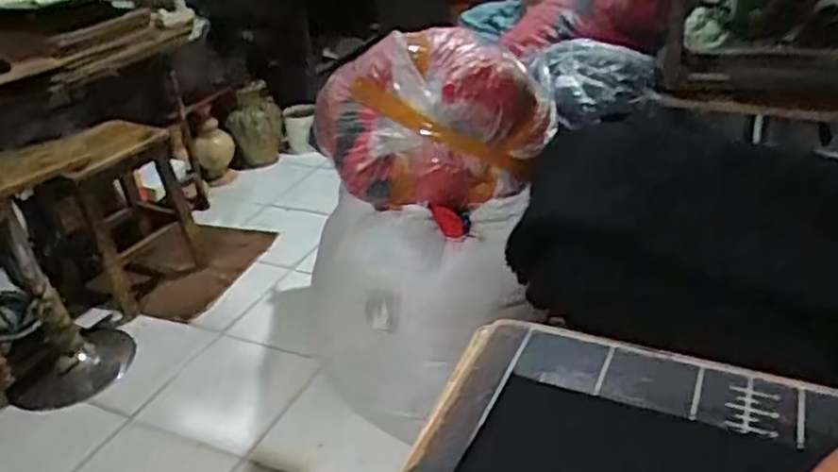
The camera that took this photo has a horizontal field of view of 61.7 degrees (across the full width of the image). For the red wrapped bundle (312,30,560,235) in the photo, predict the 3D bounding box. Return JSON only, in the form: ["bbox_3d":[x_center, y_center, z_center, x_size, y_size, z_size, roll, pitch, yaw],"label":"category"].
[{"bbox_3d":[0.037,-0.247,1.557,0.510,0.331,0.293,-1,30,7],"label":"red wrapped bundle"}]

